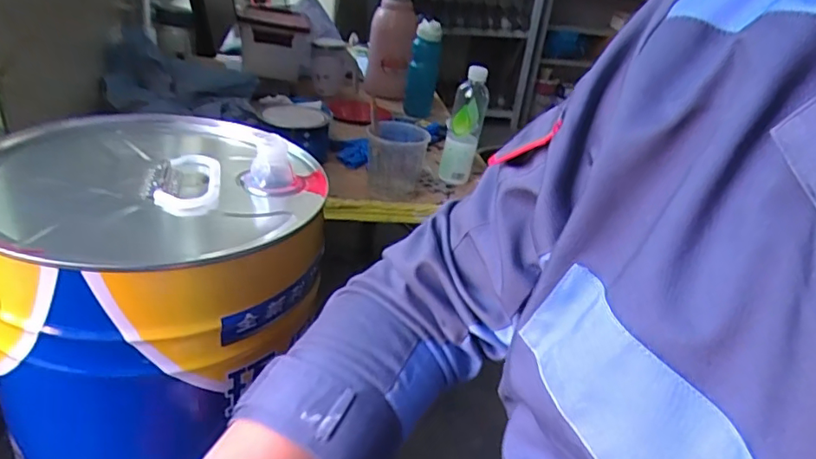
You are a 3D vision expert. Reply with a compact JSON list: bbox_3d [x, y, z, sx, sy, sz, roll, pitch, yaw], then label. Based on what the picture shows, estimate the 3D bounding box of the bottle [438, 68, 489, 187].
[{"bbox_3d":[0.103,-0.189,0.979,0.062,0.212,0.077,10,30,4],"label":"bottle"}]

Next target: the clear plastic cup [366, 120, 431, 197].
[{"bbox_3d":[-0.020,-0.122,0.940,0.101,0.101,0.094,10,30,3],"label":"clear plastic cup"}]

